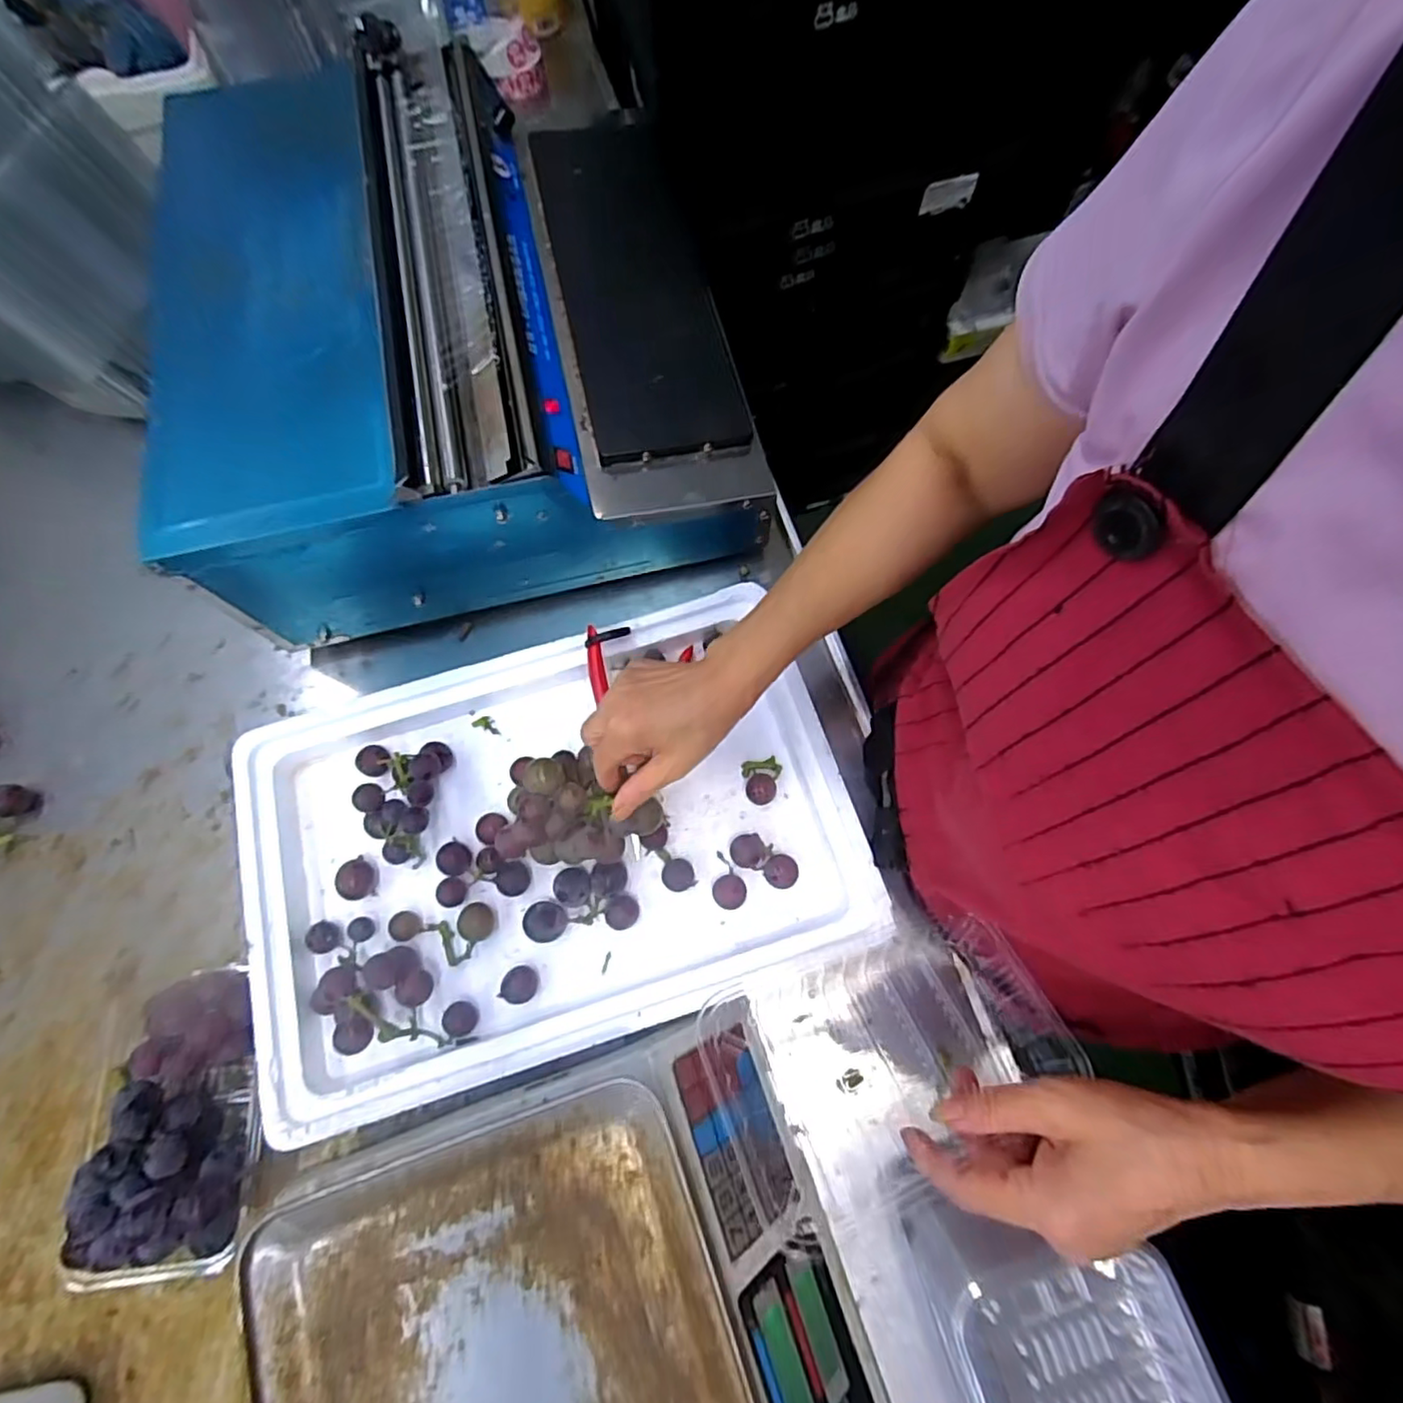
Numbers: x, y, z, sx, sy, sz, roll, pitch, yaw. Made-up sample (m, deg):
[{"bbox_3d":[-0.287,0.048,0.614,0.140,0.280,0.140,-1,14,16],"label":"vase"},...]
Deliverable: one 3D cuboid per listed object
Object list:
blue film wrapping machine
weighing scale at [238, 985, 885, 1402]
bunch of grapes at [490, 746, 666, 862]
[{"bbox_3d":[-0.207,-0.332,0.572,0.426,0.155,0.472,-12,72,-3],"label":"blue film wrapping machine"},{"bbox_3d":[-0.059,0.391,0.361,0.304,0.095,0.331,-20,72,-5],"label":"weighing scale"},{"bbox_3d":[-0.092,0.076,0.474,0.119,0.070,0.081,2,71,0],"label":"bunch of grapes"}]

